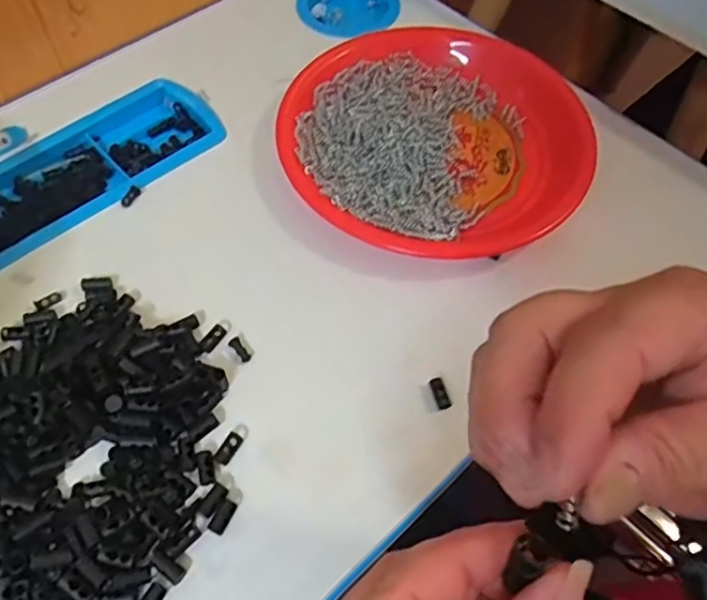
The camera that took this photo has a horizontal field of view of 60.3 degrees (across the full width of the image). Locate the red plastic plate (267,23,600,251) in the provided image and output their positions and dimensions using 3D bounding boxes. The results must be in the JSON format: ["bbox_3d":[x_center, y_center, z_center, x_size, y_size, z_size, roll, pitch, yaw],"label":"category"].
[{"bbox_3d":[0.055,-0.119,0.442,0.219,0.033,0.197,27,61,13],"label":"red plastic plate"}]

